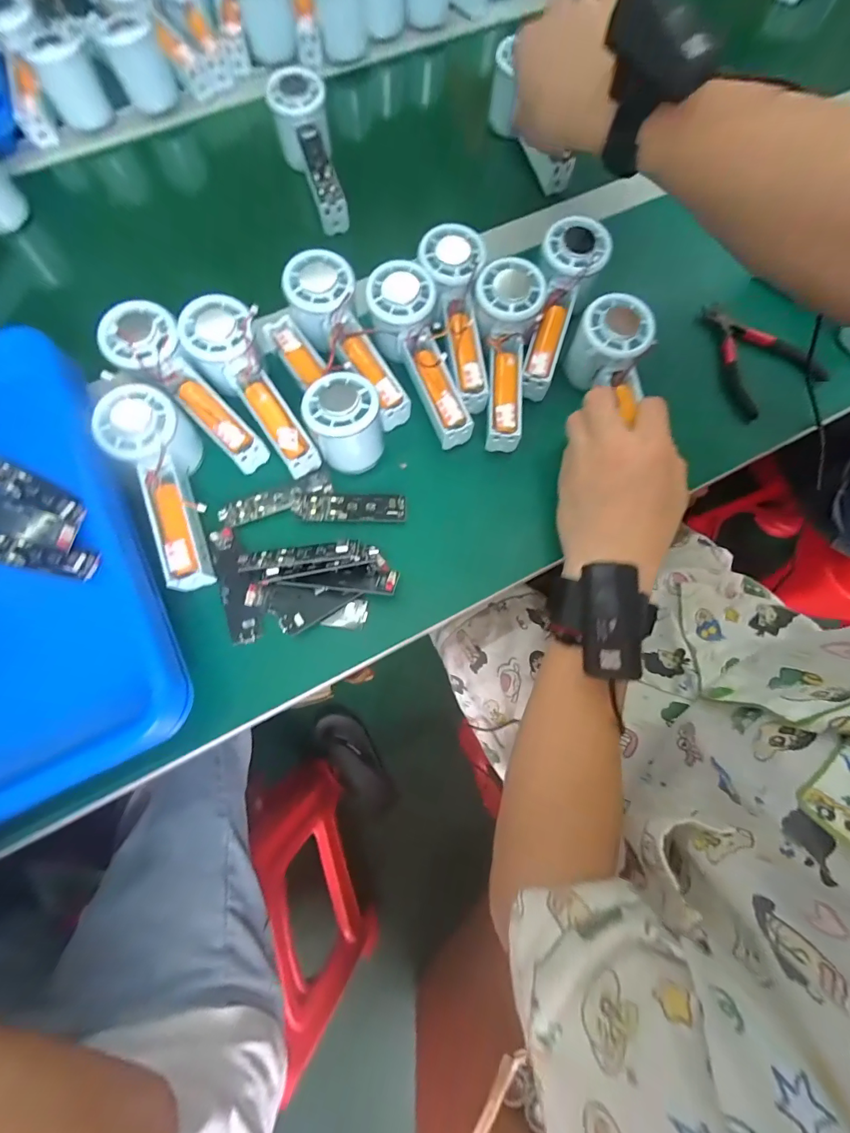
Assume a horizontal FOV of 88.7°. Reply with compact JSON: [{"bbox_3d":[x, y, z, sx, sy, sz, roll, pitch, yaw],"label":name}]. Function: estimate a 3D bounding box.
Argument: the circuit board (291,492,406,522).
[{"bbox_3d":[-0.062,-0.050,0.359,0.090,0.009,0.025,0,75,-1],"label":"circuit board"}]

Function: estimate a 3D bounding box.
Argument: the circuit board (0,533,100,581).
[{"bbox_3d":[-0.280,-0.009,0.309,0.091,0.009,0.021,11,75,2],"label":"circuit board"}]

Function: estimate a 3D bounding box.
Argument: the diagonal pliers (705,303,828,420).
[{"bbox_3d":[0.308,-0.205,0.414,0.093,0.016,0.116,-30,77,-9],"label":"diagonal pliers"}]

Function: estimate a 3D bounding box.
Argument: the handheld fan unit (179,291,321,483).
[{"bbox_3d":[-0.139,-0.147,0.362,0.056,0.042,0.155,-35,92,-10],"label":"handheld fan unit"}]

